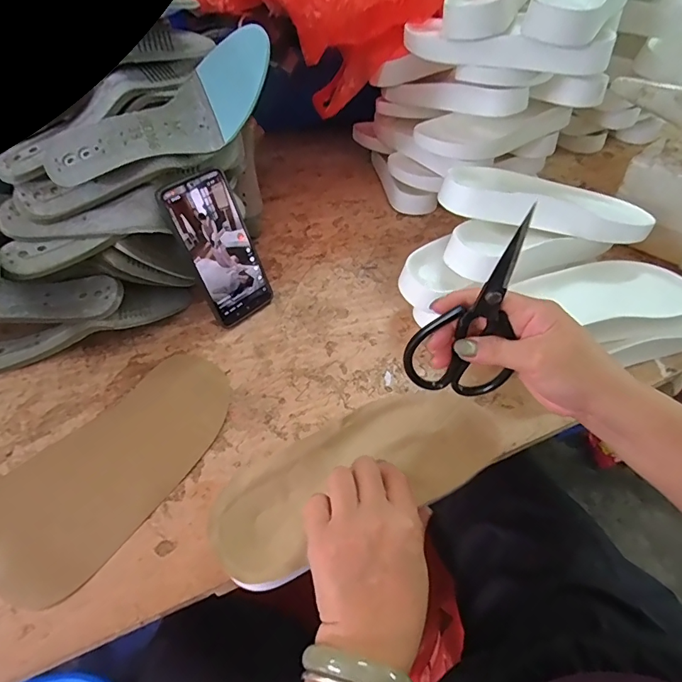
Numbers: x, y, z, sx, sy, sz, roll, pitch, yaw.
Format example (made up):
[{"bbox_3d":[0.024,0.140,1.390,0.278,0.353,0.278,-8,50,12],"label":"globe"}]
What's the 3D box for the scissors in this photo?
[{"bbox_3d":[0.105,-0.018,0.334,0.081,0.171,0.013,18,44,3],"label":"scissors"}]

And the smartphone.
[{"bbox_3d":[-0.133,-0.098,0.491,0.079,0.163,0.007,-38,35,-29],"label":"smartphone"}]

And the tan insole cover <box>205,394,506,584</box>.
[{"bbox_3d":[0.015,0.108,0.373,0.248,0.022,0.091,-20,51,-17],"label":"tan insole cover"}]

